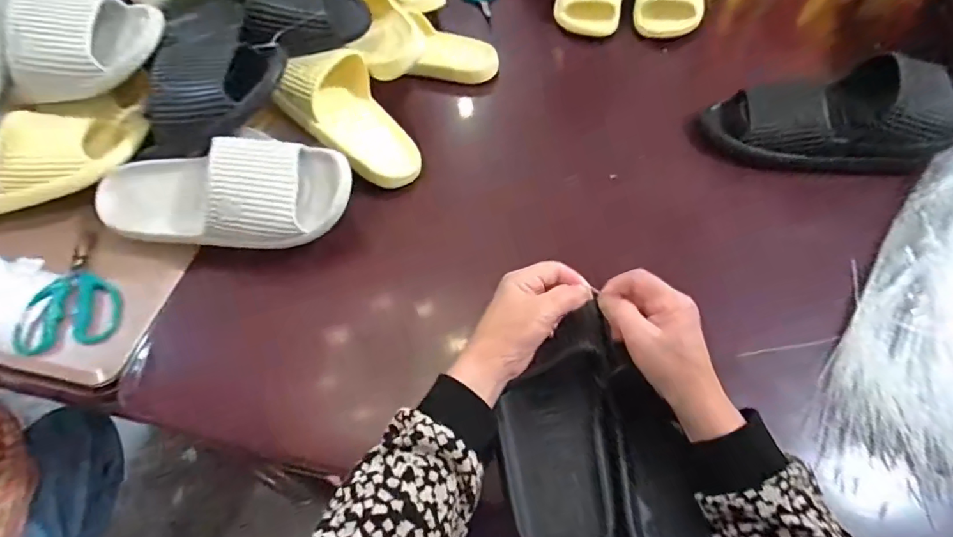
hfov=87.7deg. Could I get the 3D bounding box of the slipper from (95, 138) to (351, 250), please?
[{"bbox_3d":[-0.279,-0.079,0.533,0.280,0.062,0.111,-1,83,3],"label":"slipper"}]

